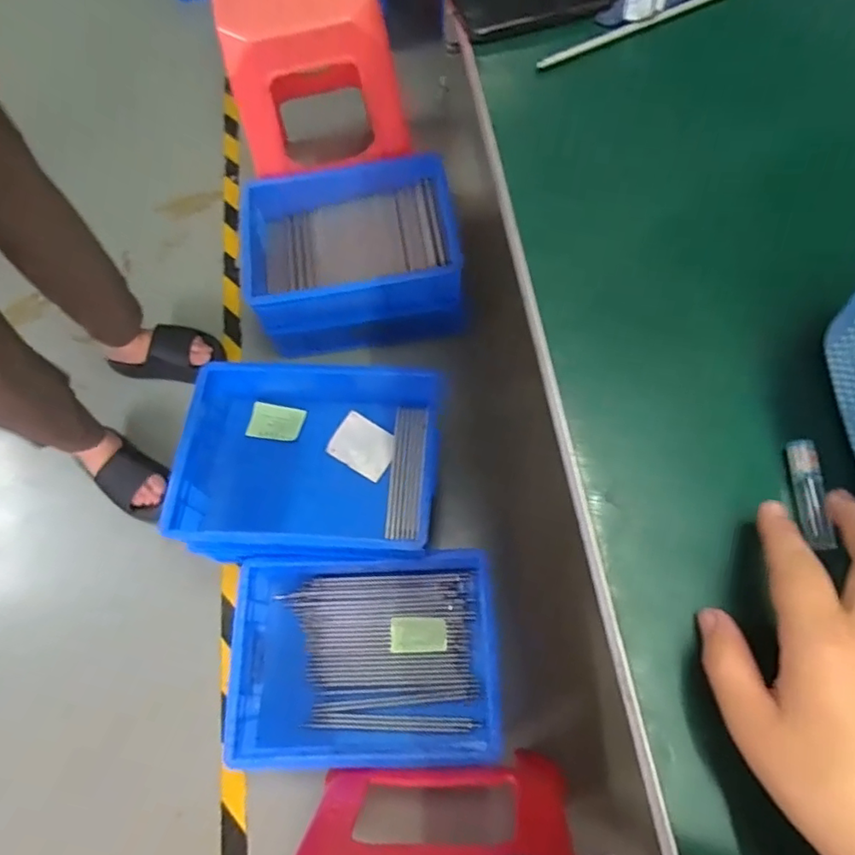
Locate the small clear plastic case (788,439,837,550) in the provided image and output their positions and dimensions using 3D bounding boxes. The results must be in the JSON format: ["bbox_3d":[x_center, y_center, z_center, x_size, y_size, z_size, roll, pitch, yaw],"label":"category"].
[{"bbox_3d":[0.203,0.035,0.302,0.012,0.011,0.057,-4,76,1],"label":"small clear plastic case"}]

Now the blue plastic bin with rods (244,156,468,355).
[{"bbox_3d":[-0.147,-0.348,1.175,0.421,0.140,0.344,-11,67,-2],"label":"blue plastic bin with rods"}]

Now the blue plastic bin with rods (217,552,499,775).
[{"bbox_3d":[-0.099,0.384,0.953,0.411,0.136,0.309,-4,67,1],"label":"blue plastic bin with rods"}]

